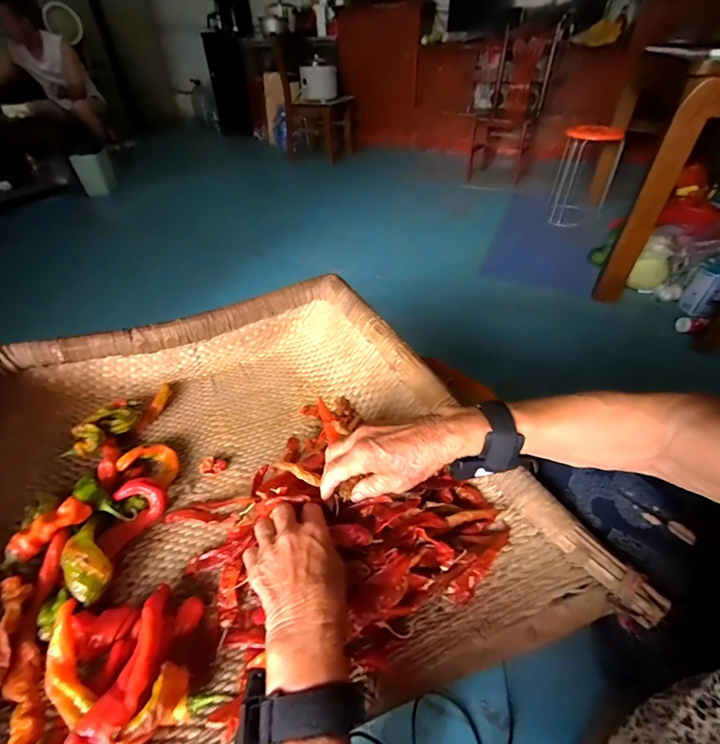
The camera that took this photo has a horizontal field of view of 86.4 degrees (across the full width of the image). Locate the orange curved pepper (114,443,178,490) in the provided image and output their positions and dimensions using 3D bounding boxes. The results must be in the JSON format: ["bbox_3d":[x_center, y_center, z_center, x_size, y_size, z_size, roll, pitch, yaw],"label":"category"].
[{"bbox_3d":[-0.282,0.126,0.524,0.077,0.035,0.050,11,43,13],"label":"orange curved pepper"}]

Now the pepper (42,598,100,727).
[{"bbox_3d":[-0.247,0.244,0.323,0.029,0.018,0.092,-21,60,-21],"label":"pepper"}]

